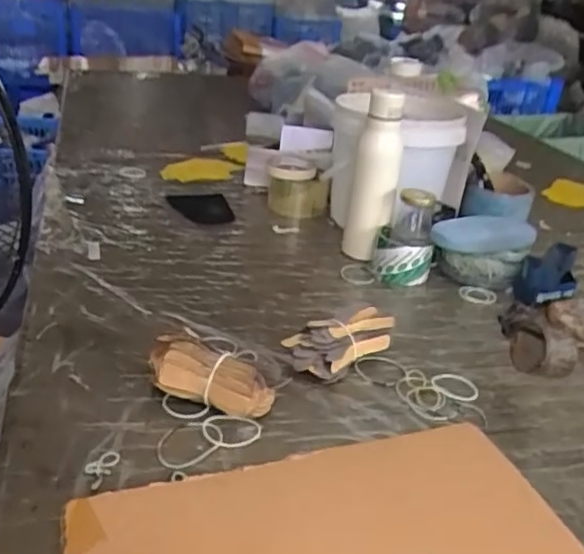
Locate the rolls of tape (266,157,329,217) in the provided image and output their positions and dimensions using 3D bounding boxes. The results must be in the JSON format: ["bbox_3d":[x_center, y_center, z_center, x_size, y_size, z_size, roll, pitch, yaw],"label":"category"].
[{"bbox_3d":[0.008,-0.161,1.102,0.097,0.083,0.099,1,28,-6],"label":"rolls of tape"}]

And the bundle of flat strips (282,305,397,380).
[{"bbox_3d":[0.050,0.073,0.673,0.120,0.050,0.057,-18,35,-37],"label":"bundle of flat strips"}]

